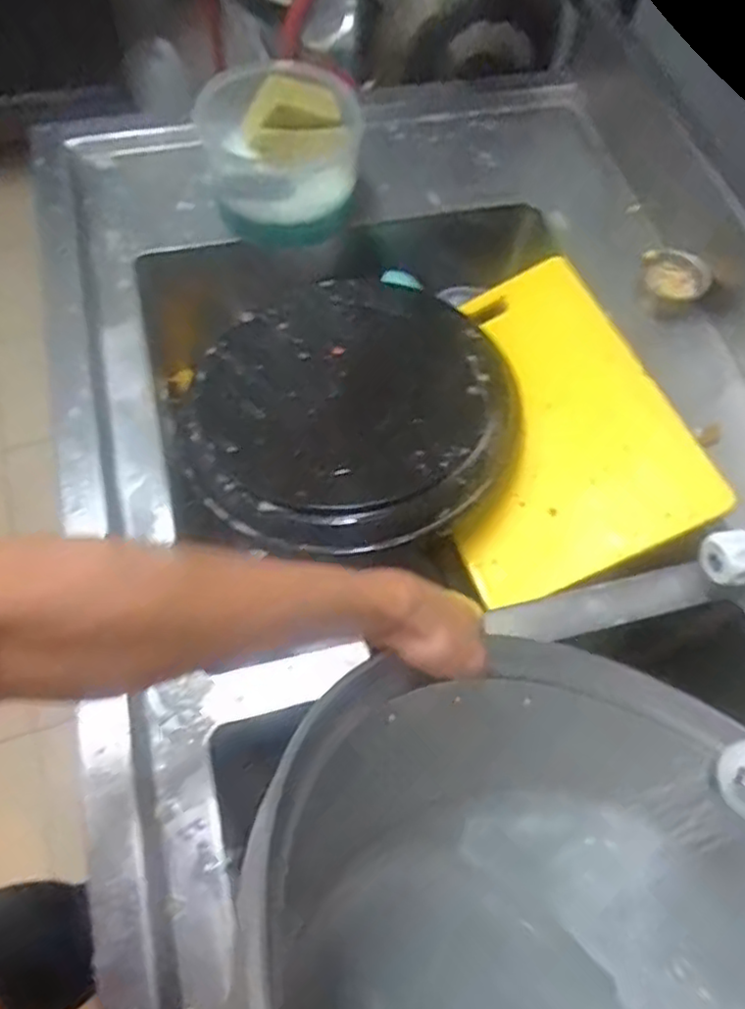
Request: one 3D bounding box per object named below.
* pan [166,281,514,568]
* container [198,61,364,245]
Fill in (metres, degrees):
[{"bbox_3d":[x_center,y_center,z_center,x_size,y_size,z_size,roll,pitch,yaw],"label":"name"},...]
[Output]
[{"bbox_3d":[-0.029,-0.097,0.676,0.306,0.056,0.302,1,63,-3],"label":"pan"},{"bbox_3d":[-0.105,-0.399,0.788,0.159,0.133,0.140,-13,65,-10],"label":"container"}]

